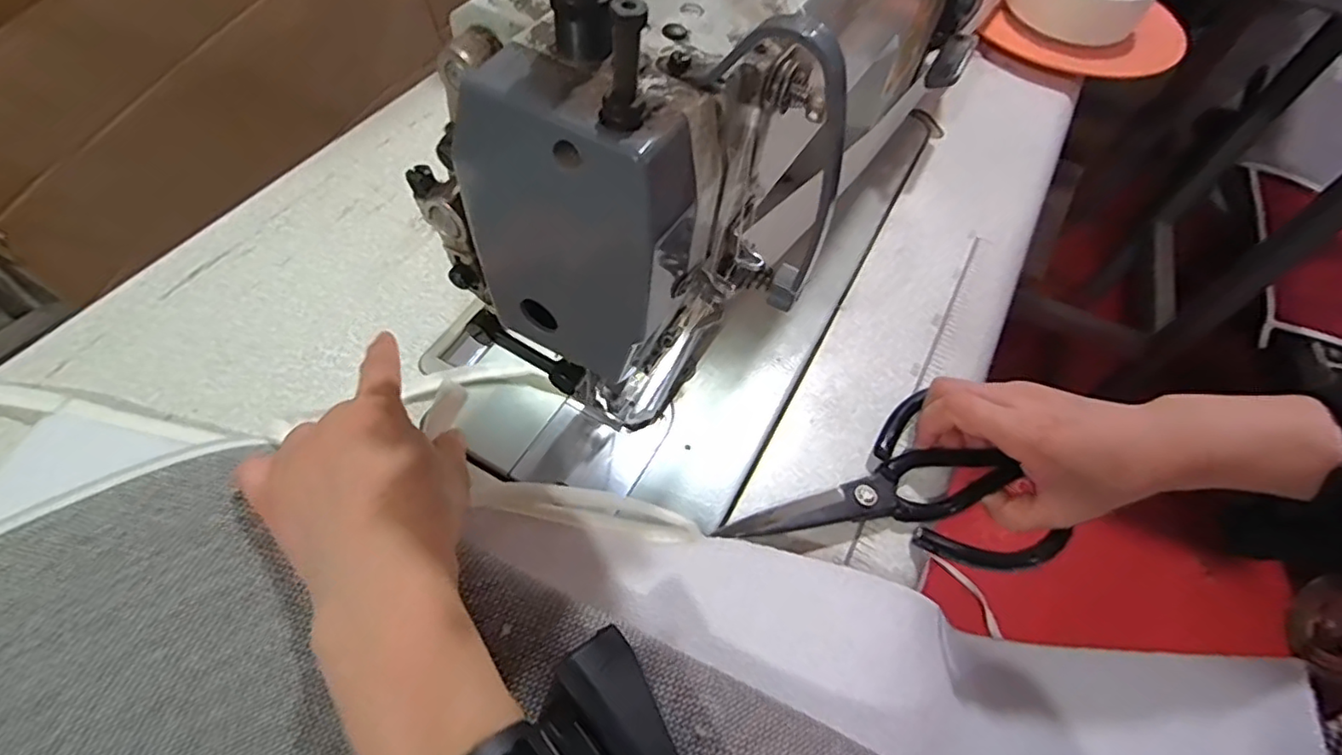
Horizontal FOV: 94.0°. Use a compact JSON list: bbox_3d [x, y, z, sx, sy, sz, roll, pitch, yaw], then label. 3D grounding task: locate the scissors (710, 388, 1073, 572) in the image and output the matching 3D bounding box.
[{"bbox_3d":[0.117,0.061,0.352,0.186,0.019,0.103,-1,57,-13],"label":"scissors"}]

